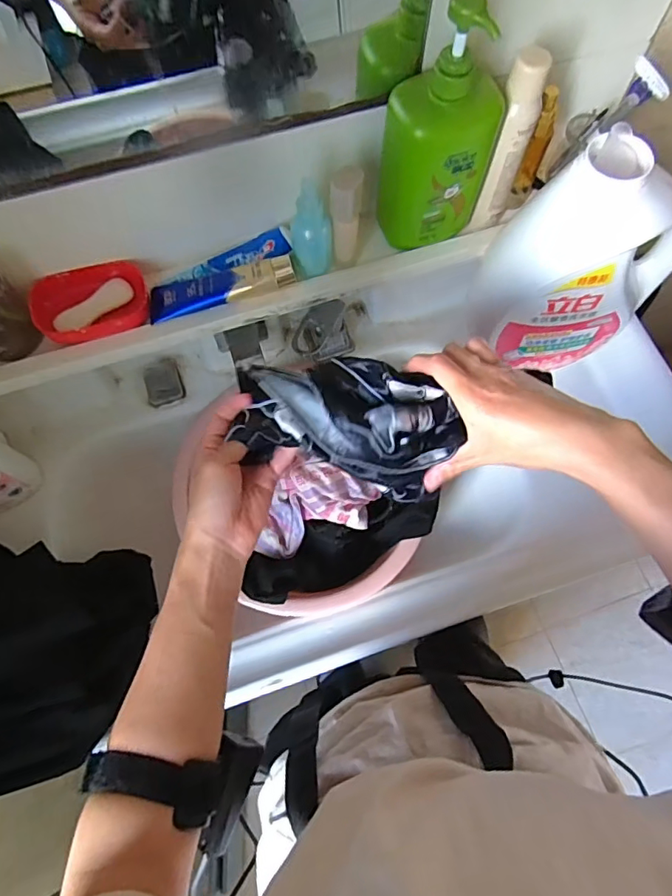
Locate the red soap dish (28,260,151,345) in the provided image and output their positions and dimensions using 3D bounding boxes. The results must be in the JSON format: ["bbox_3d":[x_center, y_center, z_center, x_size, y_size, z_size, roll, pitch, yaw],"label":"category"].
[{"bbox_3d":[-0.259,-0.155,0.558,0.114,0.030,0.081,-24,72,-10],"label":"red soap dish"}]

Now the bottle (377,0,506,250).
[{"bbox_3d":[0.099,-0.294,0.497,0.104,0.216,0.063,-5,69,-3],"label":"bottle"}]

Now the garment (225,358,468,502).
[{"bbox_3d":[0.008,-0.023,0.417,0.167,0.079,0.083,10,69,3],"label":"garment"}]

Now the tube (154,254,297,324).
[{"bbox_3d":[-0.124,-0.175,0.557,0.154,0.034,0.044,-13,70,-6],"label":"tube"}]

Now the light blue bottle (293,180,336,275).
[{"bbox_3d":[-0.022,-0.223,0.538,0.036,0.103,0.029,-31,73,-12],"label":"light blue bottle"}]

